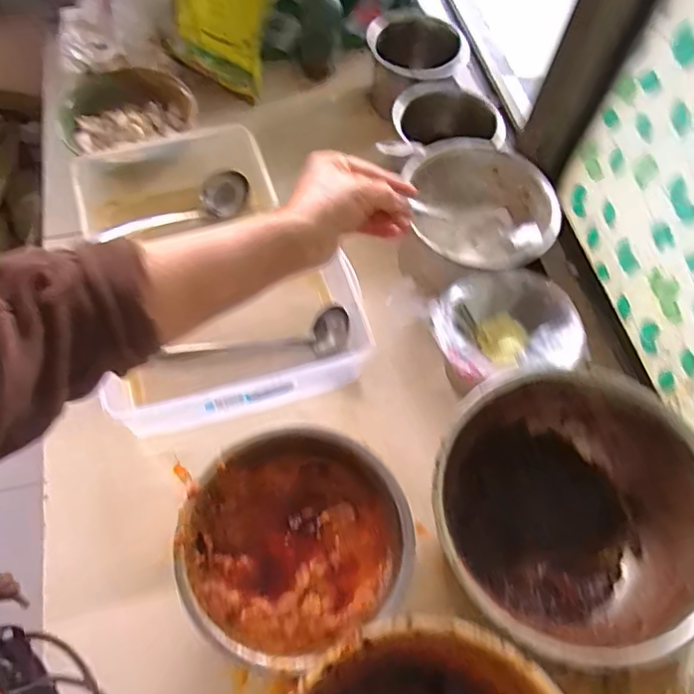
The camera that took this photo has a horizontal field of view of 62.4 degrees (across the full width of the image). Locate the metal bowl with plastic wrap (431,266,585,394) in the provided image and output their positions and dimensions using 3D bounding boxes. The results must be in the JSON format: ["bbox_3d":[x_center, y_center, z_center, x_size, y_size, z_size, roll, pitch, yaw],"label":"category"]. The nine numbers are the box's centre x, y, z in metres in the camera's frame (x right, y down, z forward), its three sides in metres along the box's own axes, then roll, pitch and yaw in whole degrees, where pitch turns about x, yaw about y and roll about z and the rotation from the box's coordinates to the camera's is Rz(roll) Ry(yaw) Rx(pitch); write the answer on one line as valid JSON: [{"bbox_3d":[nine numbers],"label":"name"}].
[{"bbox_3d":[0.171,-0.018,0.621,0.151,0.061,0.130,-12,64,-9],"label":"metal bowl with plastic wrap"}]

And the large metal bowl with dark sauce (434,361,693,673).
[{"bbox_3d":[0.215,0.156,0.543,0.234,0.129,0.250,1,62,-2],"label":"large metal bowl with dark sauce"}]

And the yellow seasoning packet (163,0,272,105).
[{"bbox_3d":[-0.183,-0.473,0.806,0.155,0.203,0.052,22,35,7],"label":"yellow seasoning packet"}]

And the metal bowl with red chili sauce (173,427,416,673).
[{"bbox_3d":[-0.057,0.189,0.541,0.185,0.092,0.185,1,62,-2],"label":"metal bowl with red chili sauce"}]

